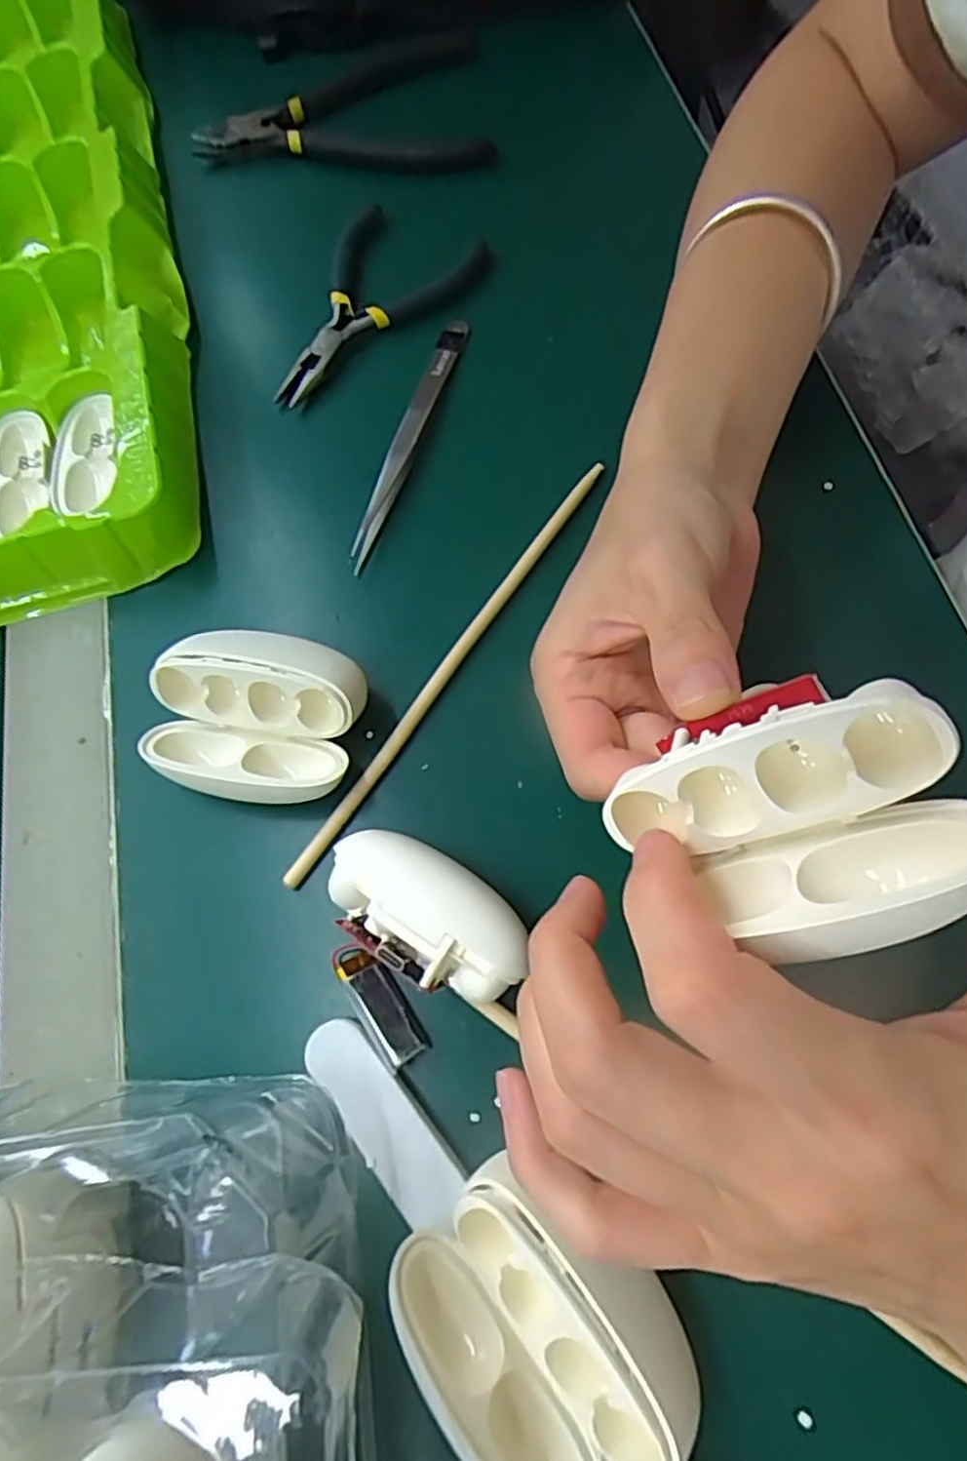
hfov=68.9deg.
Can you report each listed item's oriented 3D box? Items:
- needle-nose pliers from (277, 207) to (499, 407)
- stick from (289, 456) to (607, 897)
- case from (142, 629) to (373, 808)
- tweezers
[{"bbox_3d":[-0.057,-0.198,0.313,0.116,0.008,0.065,-38,71,-9],"label":"needle-nose pliers"},{"bbox_3d":[-0.009,-0.025,0.250,0.007,0.006,0.187,32,76,16],"label":"stick"},{"bbox_3d":[-0.075,-0.005,0.234,0.066,0.034,0.057,13,71,10],"label":"case"},{"bbox_3d":[-0.029,-0.121,0.284,0.011,0.010,0.127,13,71,10],"label":"tweezers"}]

